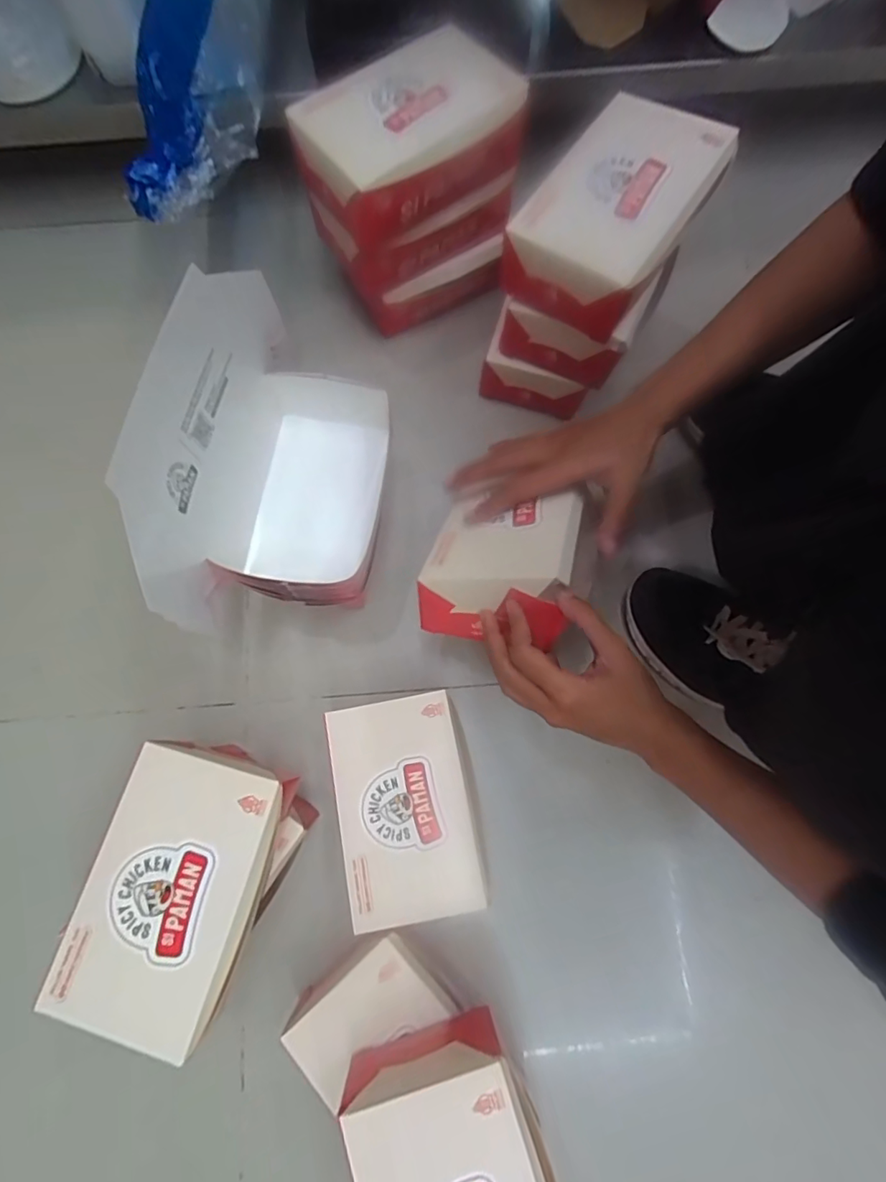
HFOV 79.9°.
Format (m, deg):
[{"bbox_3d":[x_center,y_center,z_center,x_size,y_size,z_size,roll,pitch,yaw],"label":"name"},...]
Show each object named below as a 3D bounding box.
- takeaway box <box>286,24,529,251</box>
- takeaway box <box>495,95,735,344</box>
[{"bbox_3d":[-0.029,-0.394,0.461,0.184,0.068,0.105,-34,79,-7],"label":"takeaway box"},{"bbox_3d":[0.143,-0.312,0.441,0.113,0.064,0.177,38,80,8],"label":"takeaway box"}]

